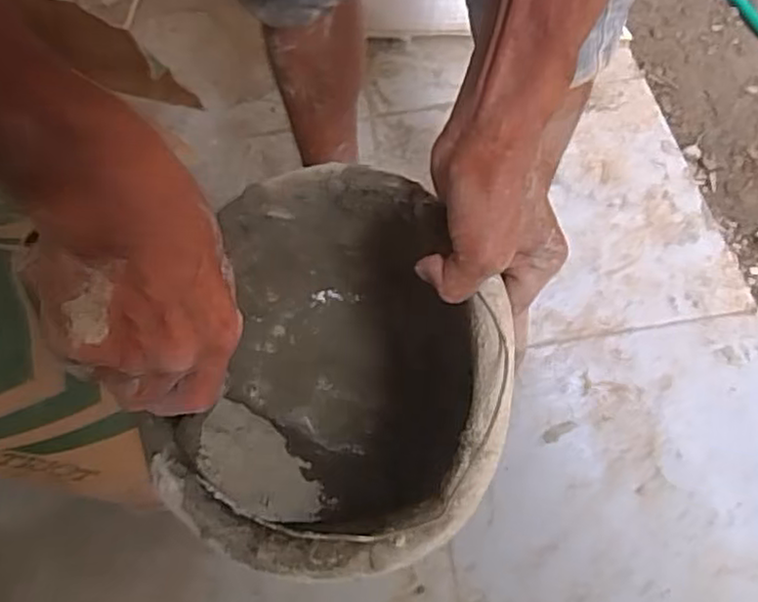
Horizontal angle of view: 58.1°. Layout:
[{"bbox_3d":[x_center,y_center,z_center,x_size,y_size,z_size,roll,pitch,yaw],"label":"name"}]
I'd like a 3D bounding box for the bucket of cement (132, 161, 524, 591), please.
[{"bbox_3d":[-0.008,0.056,0.476,0.244,0.172,0.249,11,73,30],"label":"bucket of cement"}]

